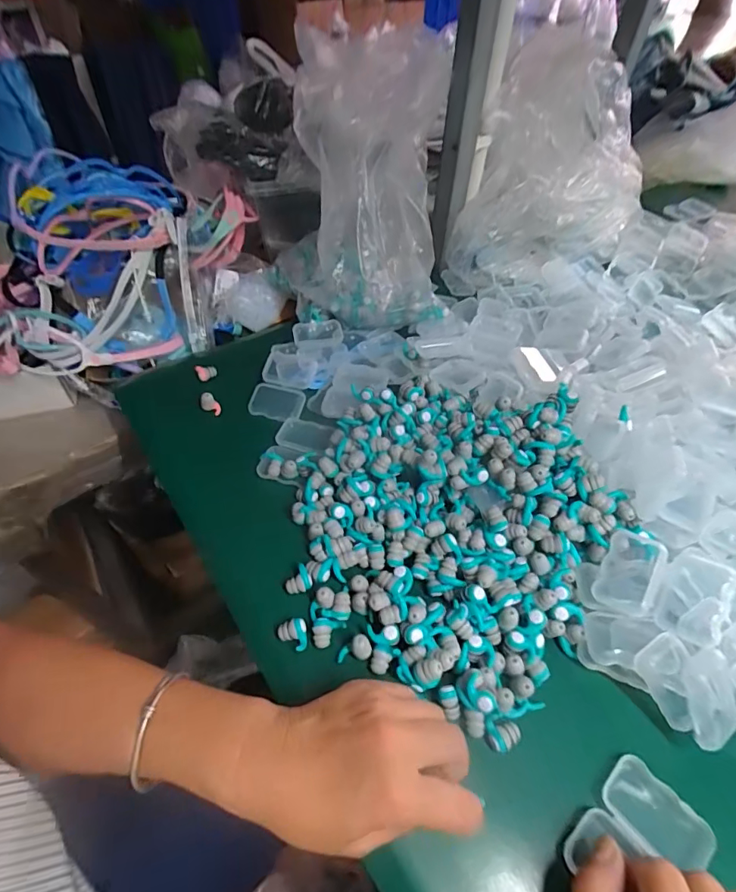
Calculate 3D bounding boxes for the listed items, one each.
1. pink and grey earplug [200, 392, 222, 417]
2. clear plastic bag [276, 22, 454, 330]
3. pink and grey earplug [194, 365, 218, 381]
[{"bbox_3d":[-0.160,-0.042,0.474,0.019,0.020,0.010,22,54,17],"label":"pink and grey earplug"},{"bbox_3d":[-0.011,-0.293,0.523,0.183,0.232,0.214,1,49,-1],"label":"clear plastic bag"},{"bbox_3d":[-0.175,-0.080,0.505,0.021,0.013,0.012,-18,53,-14],"label":"pink and grey earplug"}]

